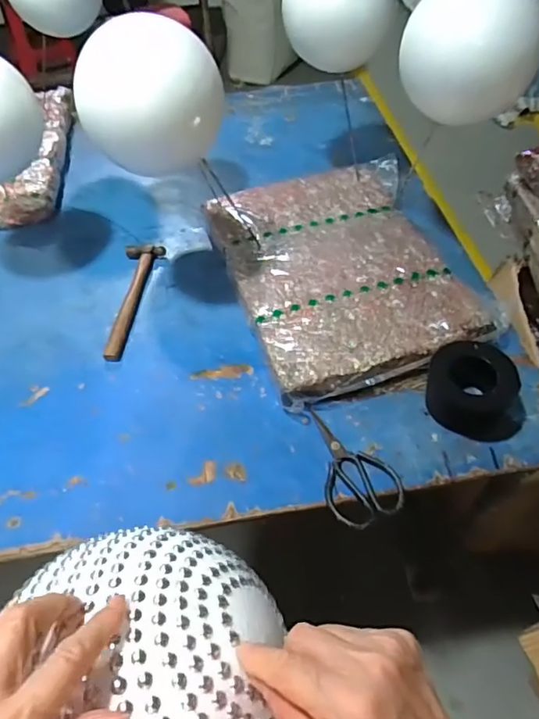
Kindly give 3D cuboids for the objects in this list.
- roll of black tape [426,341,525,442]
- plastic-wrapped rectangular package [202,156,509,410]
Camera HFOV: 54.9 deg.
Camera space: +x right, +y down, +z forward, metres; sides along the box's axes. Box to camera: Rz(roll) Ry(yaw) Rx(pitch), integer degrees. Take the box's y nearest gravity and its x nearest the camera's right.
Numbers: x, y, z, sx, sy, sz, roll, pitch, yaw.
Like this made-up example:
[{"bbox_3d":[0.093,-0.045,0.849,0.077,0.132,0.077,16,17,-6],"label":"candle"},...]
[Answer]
[{"bbox_3d":[0.287,0.040,0.718,0.106,0.080,0.125,-37,58,-24],"label":"roll of black tape"},{"bbox_3d":[0.135,-0.173,0.914,0.393,0.053,0.505,-16,49,-10],"label":"plastic-wrapped rectangular package"}]

